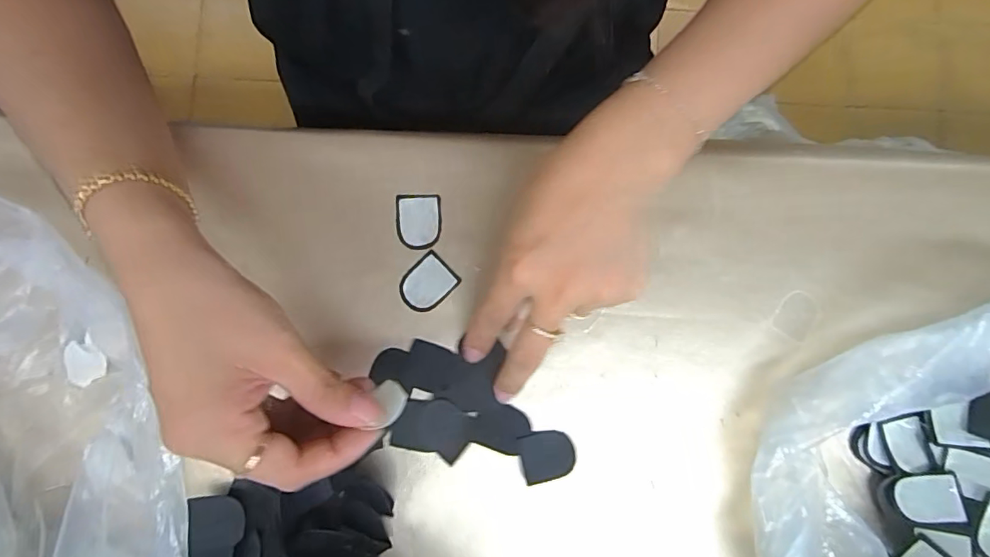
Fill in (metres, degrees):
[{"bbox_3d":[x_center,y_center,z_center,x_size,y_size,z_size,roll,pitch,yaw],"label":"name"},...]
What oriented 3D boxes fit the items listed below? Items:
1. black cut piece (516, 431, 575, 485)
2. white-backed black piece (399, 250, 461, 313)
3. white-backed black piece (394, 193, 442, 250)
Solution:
[{"bbox_3d":[0.031,0.104,0.294,0.031,0.004,0.026,-12,85,-1],"label":"black cut piece"},{"bbox_3d":[-0.042,0.003,0.307,0.034,0.004,0.027,-44,86,-3],"label":"white-backed black piece"},{"bbox_3d":[-0.048,-0.035,0.311,0.028,0.004,0.034,-1,87,0],"label":"white-backed black piece"}]

